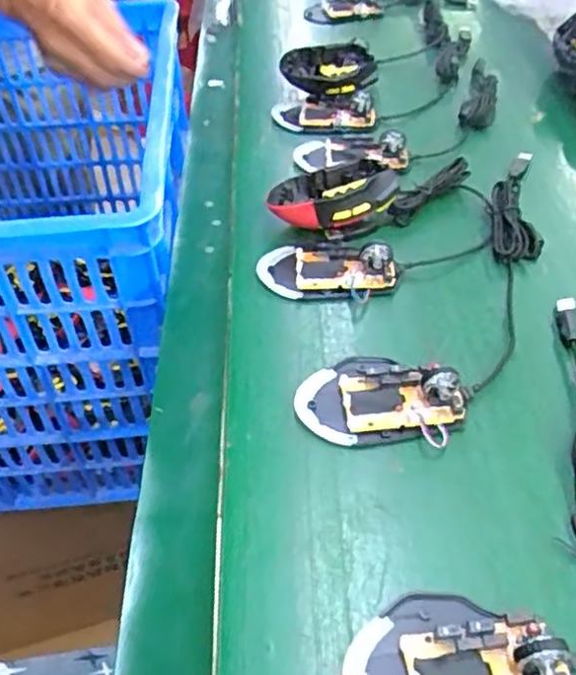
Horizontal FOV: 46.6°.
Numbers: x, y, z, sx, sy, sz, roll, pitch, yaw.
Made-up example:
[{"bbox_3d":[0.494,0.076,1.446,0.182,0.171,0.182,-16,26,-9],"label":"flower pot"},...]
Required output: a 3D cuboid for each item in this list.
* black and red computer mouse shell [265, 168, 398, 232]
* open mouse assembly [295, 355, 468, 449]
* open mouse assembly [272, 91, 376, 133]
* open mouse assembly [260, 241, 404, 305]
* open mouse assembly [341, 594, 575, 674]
[{"bbox_3d":[0.035,-0.123,0.590,0.109,0.044,0.060,-15,47,-12],"label":"black and red computer mouse shell"},{"bbox_3d":[0.064,0.036,0.451,0.112,0.032,0.068,3,46,5],"label":"open mouse assembly"},{"bbox_3d":[0.036,-0.241,0.723,0.113,0.027,0.061,12,48,13],"label":"open mouse assembly"},{"bbox_3d":[0.031,-0.057,0.543,0.113,0.028,0.054,10,47,12],"label":"open mouse assembly"},{"bbox_3d":[0.083,0.159,0.328,0.106,0.032,0.073,1,46,3],"label":"open mouse assembly"}]

